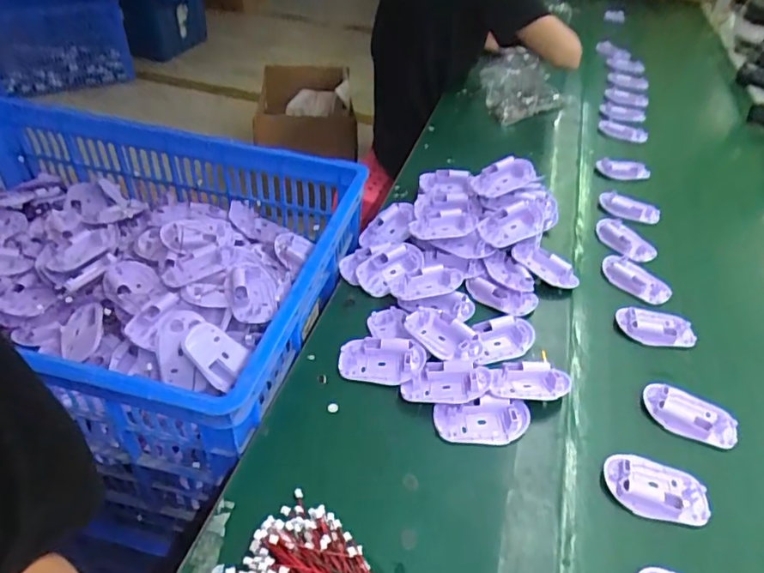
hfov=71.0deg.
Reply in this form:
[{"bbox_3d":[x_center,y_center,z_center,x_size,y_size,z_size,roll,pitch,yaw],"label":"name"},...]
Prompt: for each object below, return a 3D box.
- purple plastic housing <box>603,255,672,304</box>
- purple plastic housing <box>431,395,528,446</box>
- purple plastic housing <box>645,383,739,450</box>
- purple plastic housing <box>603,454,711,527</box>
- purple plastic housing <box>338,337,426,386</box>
[{"bbox_3d":[0.356,-0.013,0.750,0.056,0.017,0.098,-32,54,-32],"label":"purple plastic housing"},{"bbox_3d":[0.105,0.142,0.562,0.097,0.011,0.047,-5,66,0],"label":"purple plastic housing"},{"bbox_3d":[0.337,0.140,0.585,0.095,0.015,0.055,20,46,17],"label":"purple plastic housing"},{"bbox_3d":[0.268,0.196,0.521,0.095,0.016,0.059,10,43,7],"label":"purple plastic housing"},{"bbox_3d":[0.000,0.085,0.613,0.095,0.028,0.052,5,43,1],"label":"purple plastic housing"}]

